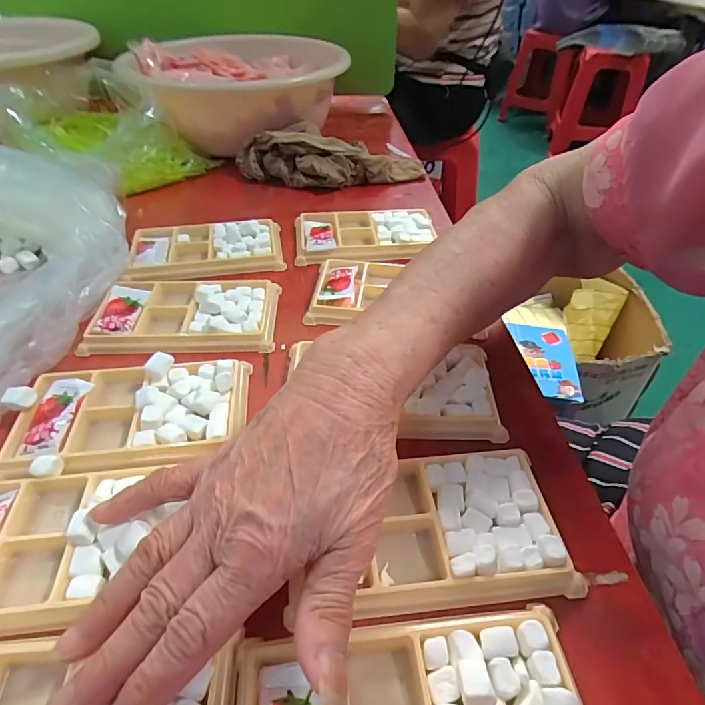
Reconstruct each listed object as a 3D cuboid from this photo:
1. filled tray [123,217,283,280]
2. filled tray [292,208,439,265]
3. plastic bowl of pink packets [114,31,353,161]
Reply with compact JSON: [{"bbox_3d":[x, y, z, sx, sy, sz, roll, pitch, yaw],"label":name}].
[{"bbox_3d":[-0.133,-0.097,0.432,0.132,0.018,0.073,-7,43,-9],"label":"filled tray"},{"bbox_3d":[0.012,-0.115,0.452,0.132,0.013,0.078,-4,43,-6],"label":"filled tray"},{"bbox_3d":[-0.145,-0.336,0.618,0.264,0.097,0.261,1,42,-1],"label":"plastic bowl of pink packets"}]

